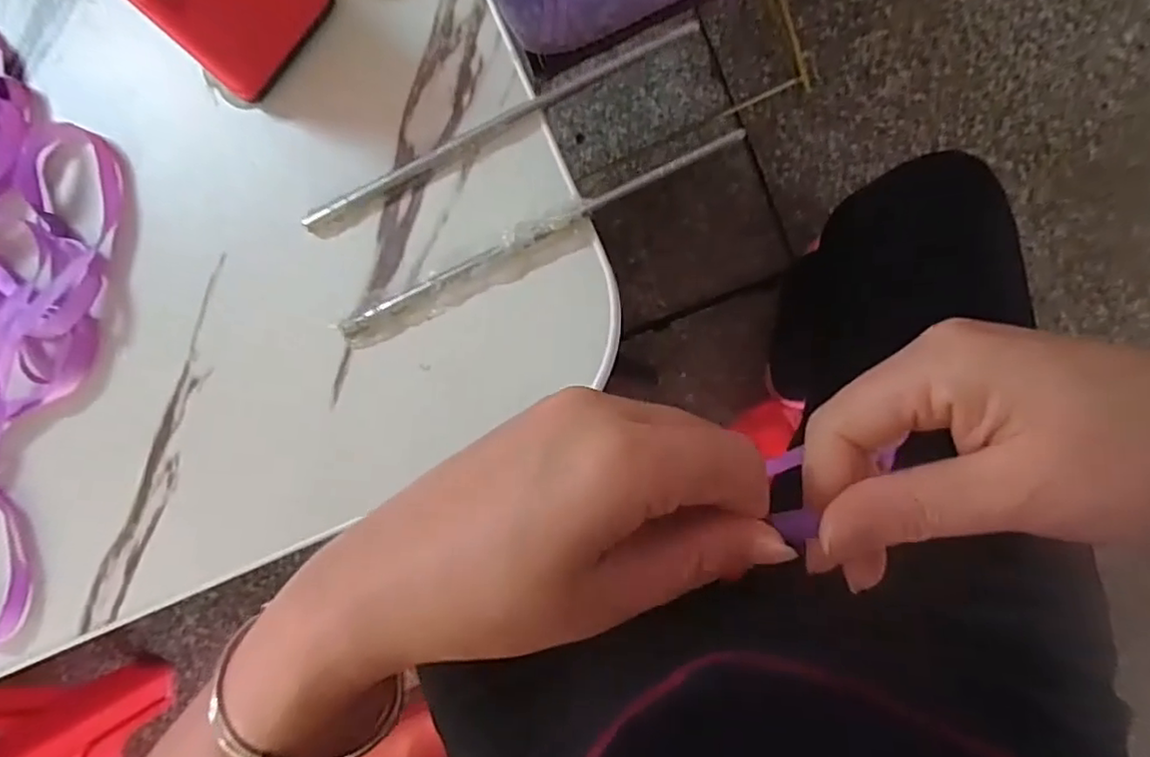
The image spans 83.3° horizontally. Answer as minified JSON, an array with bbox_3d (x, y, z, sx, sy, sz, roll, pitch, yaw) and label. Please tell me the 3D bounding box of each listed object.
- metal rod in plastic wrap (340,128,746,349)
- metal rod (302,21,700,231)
[{"bbox_3d":[-0.018,-0.055,0.265,0.177,0.005,0.016,-25,100,10],"label":"metal rod in plastic wrap"},{"bbox_3d":[-0.034,-0.105,0.271,0.180,0.006,0.006,-24,84,8],"label":"metal rod"}]

